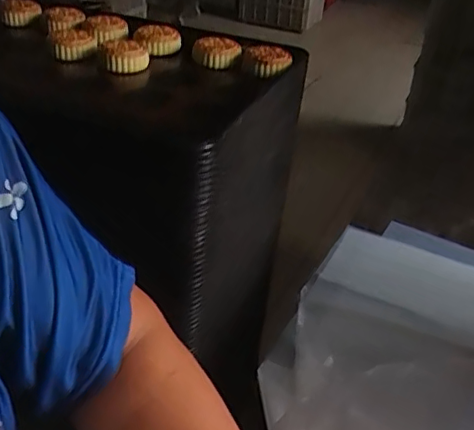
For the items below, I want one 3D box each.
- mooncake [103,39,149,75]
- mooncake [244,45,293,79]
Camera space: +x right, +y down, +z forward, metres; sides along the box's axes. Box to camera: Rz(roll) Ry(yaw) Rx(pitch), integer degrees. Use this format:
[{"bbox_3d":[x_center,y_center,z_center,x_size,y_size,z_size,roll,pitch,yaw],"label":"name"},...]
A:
[{"bbox_3d":[-0.173,-0.250,0.904,0.069,0.037,0.070,-3,34,-11],"label":"mooncake"},{"bbox_3d":[0.049,-0.244,0.911,0.070,0.033,0.070,2,34,-3],"label":"mooncake"}]

